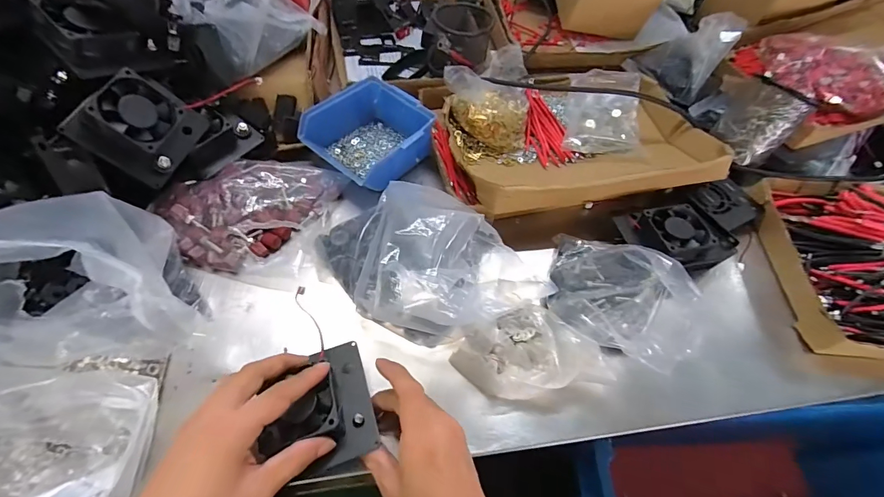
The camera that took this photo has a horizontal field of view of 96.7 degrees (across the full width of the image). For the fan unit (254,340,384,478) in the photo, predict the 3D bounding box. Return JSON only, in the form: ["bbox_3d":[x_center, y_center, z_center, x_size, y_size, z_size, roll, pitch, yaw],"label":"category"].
[{"bbox_3d":[-0.102,0.127,0.321,0.082,0.032,0.094,-15,60,-14],"label":"fan unit"}]

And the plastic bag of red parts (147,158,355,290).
[{"bbox_3d":[-0.219,-0.044,0.446,0.182,0.042,0.146,8,57,0],"label":"plastic bag of red parts"}]

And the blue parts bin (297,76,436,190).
[{"bbox_3d":[-0.091,-0.144,0.507,0.130,0.062,0.136,38,62,19],"label":"blue parts bin"}]

